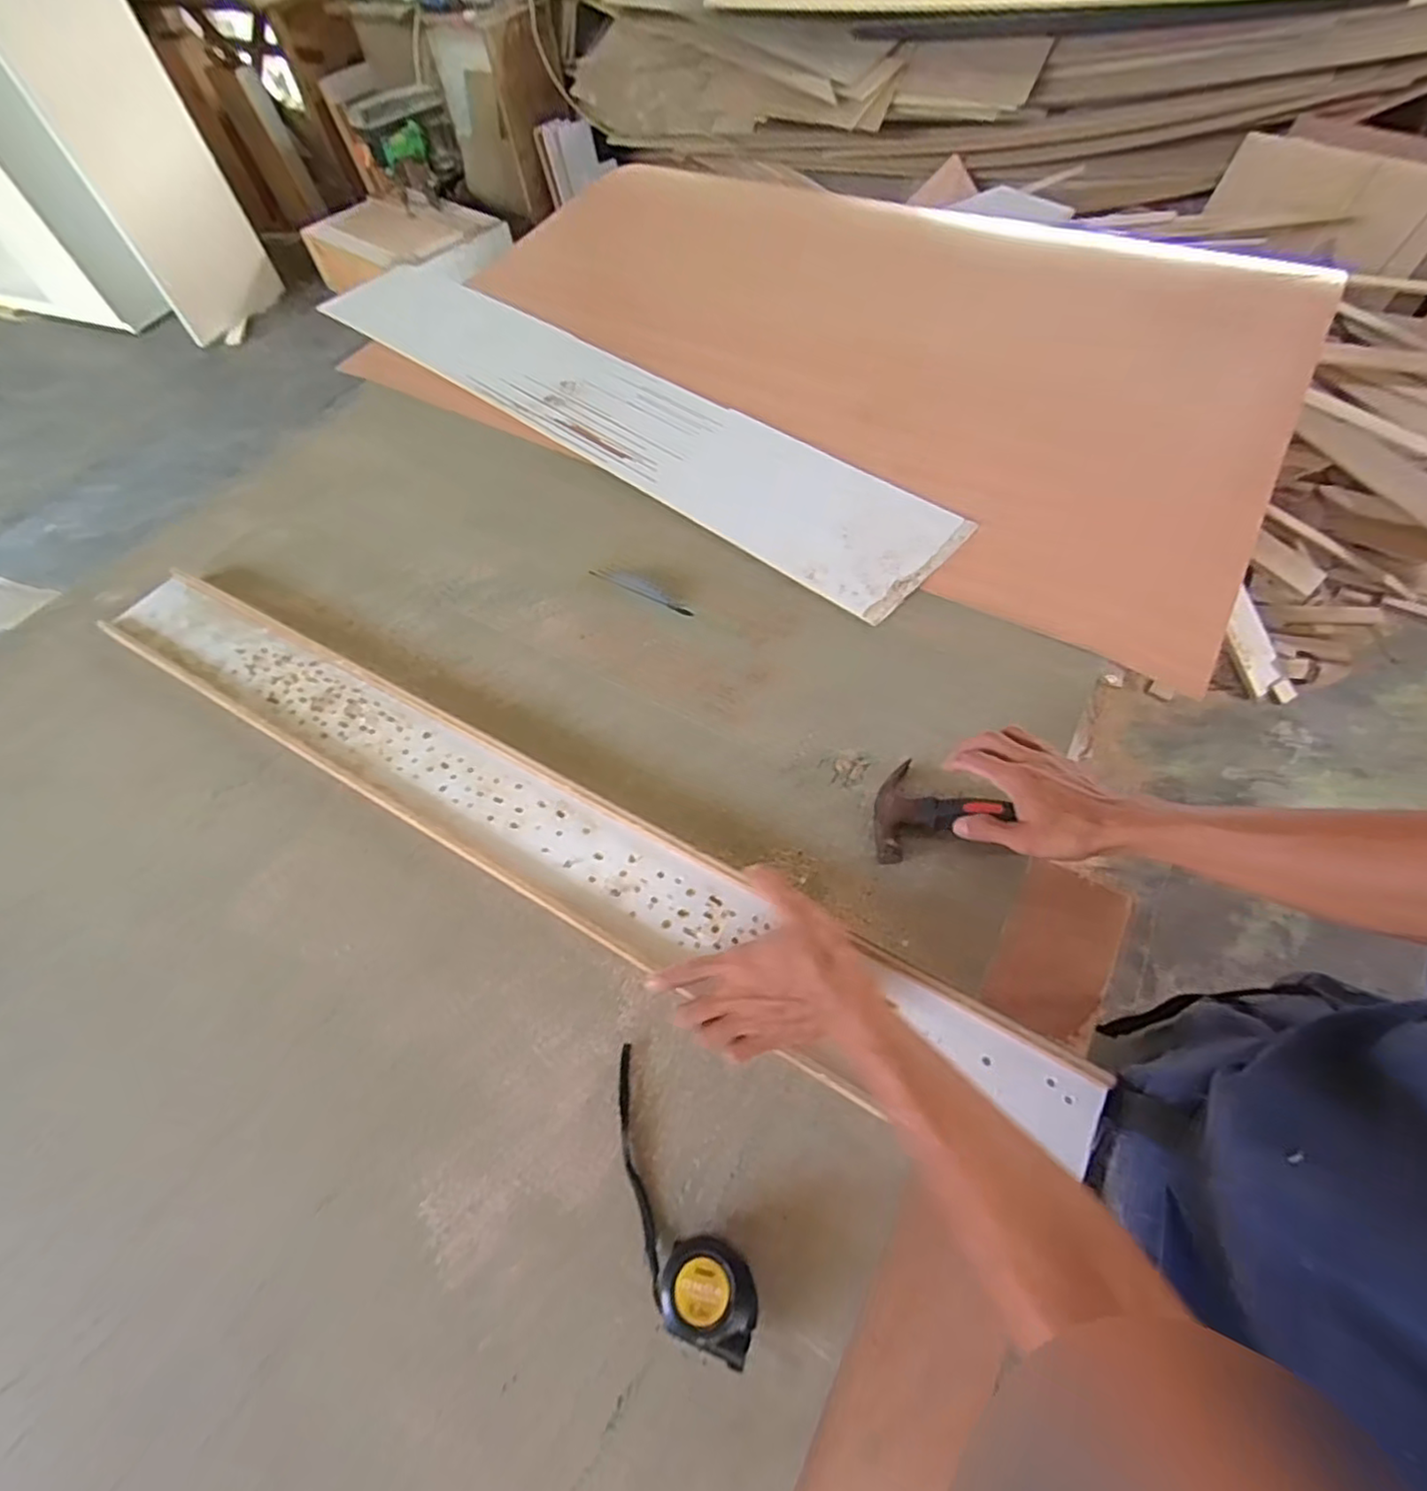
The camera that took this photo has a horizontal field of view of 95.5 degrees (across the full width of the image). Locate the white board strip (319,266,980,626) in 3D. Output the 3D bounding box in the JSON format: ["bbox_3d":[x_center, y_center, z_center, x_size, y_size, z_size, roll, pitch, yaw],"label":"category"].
[{"bbox_3d":[-0.178,-0.545,1.013,1.196,0.014,0.218,36,68,22],"label":"white board strip"}]

